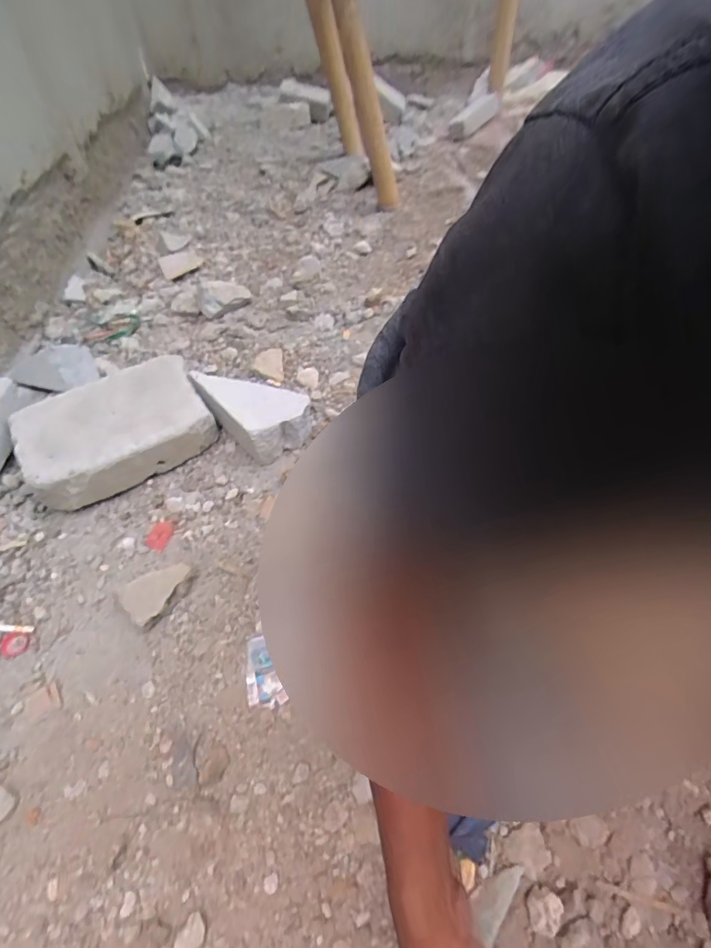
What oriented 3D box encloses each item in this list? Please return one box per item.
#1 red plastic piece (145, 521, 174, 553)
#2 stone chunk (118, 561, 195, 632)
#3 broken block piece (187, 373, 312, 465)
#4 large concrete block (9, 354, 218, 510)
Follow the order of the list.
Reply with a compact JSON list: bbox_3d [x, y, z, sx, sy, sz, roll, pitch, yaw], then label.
[{"bbox_3d":[-0.298,0.093,0.699,0.037,0.006,0.045,16,54,15],"label":"red plastic piece"},{"bbox_3d":[-0.266,0.158,0.625,0.054,0.044,0.089,35,61,26],"label":"stone chunk"},{"bbox_3d":[-0.176,-0.121,0.801,0.187,0.078,0.118,36,61,26],"label":"broken block piece"},{"bbox_3d":[-0.398,-0.078,0.771,0.282,0.079,0.199,-28,56,-18],"label":"large concrete block"}]

